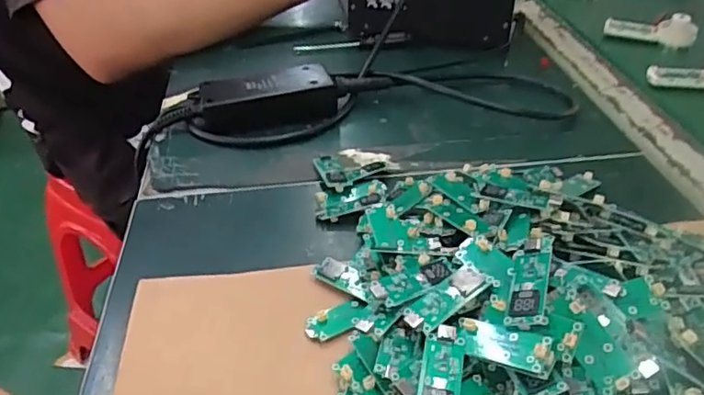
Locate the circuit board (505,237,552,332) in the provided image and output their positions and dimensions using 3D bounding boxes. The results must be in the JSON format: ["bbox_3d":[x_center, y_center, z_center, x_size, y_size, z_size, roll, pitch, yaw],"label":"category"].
[{"bbox_3d":[0.089,0.041,0.301,0.019,0.005,0.053,-11,38,32],"label":"circuit board"}]

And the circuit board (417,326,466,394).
[{"bbox_3d":[0.042,0.084,0.280,0.019,0.005,0.050,6,47,12],"label":"circuit board"}]

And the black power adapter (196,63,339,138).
[{"bbox_3d":[-0.073,-0.083,0.523,0.123,0.038,0.057,-14,37,-16],"label":"black power adapter"}]

